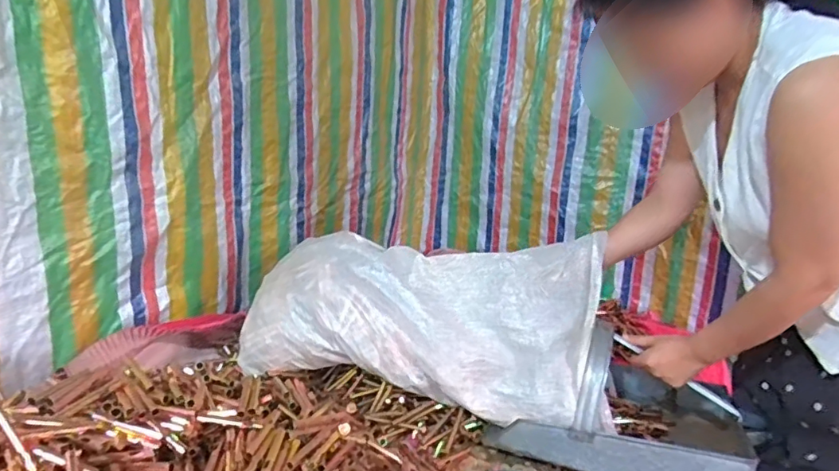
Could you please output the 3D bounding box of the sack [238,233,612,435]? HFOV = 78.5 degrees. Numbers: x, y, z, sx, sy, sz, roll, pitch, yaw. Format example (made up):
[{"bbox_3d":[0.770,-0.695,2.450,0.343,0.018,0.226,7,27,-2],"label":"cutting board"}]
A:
[{"bbox_3d":[-0.004,0.140,0.931,0.604,0.265,0.192,8,13,15],"label":"sack"}]

